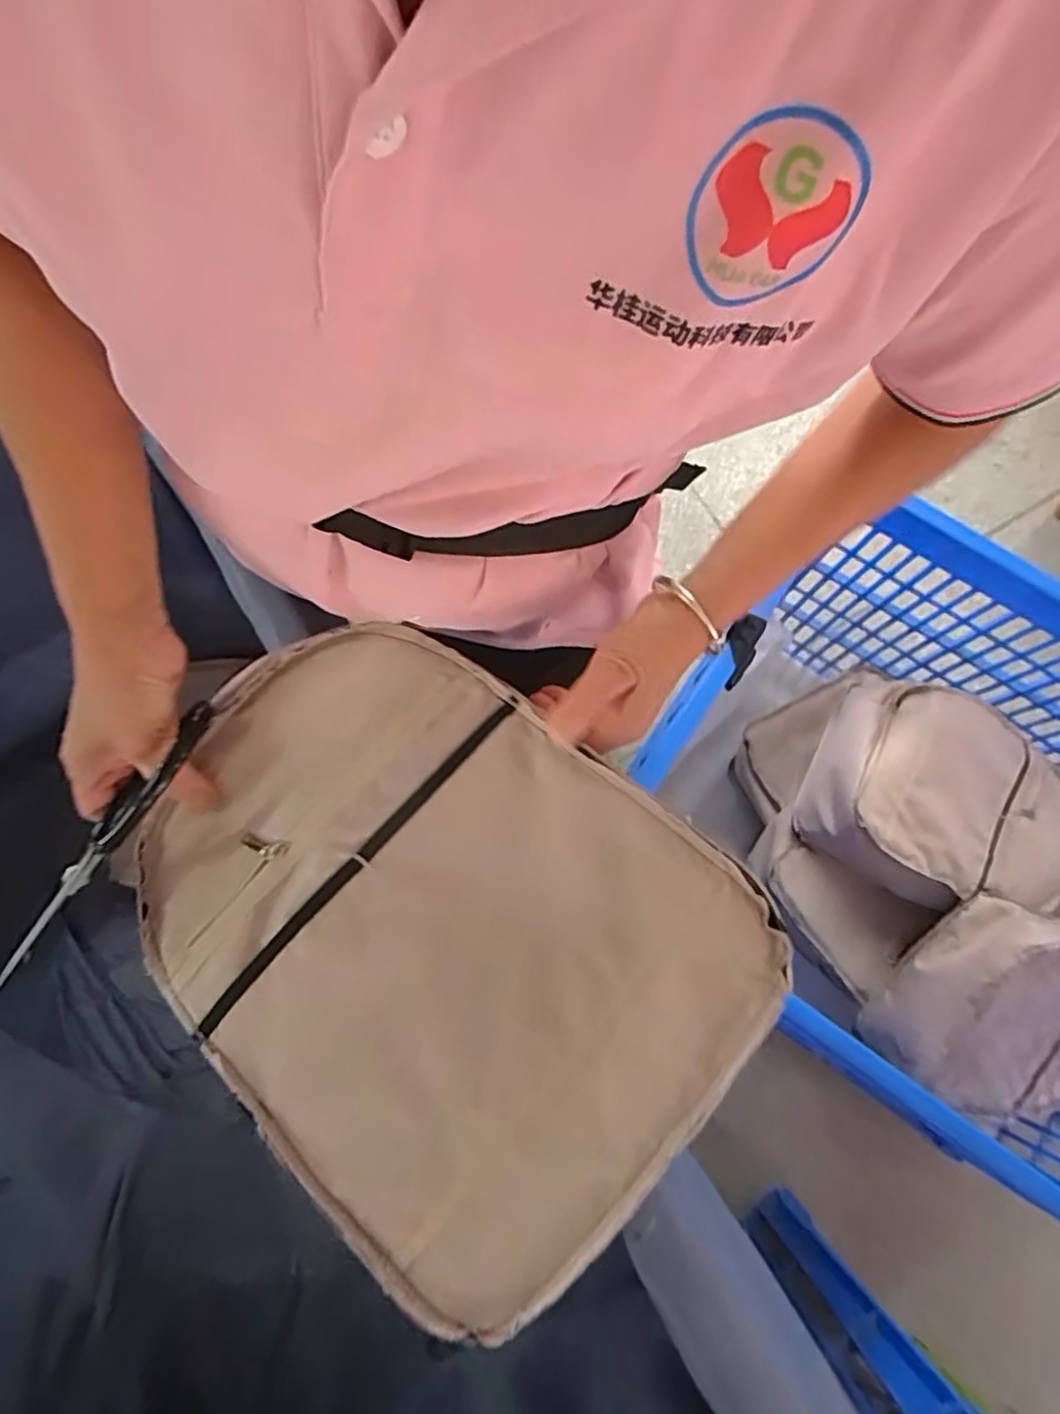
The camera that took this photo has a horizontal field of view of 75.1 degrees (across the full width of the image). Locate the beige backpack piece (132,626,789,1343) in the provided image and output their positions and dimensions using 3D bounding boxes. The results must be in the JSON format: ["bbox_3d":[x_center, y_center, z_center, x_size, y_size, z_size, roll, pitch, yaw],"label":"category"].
[{"bbox_3d":[-0.065,0.121,0.402,0.359,0.040,0.272,41,79,8],"label":"beige backpack piece"}]

